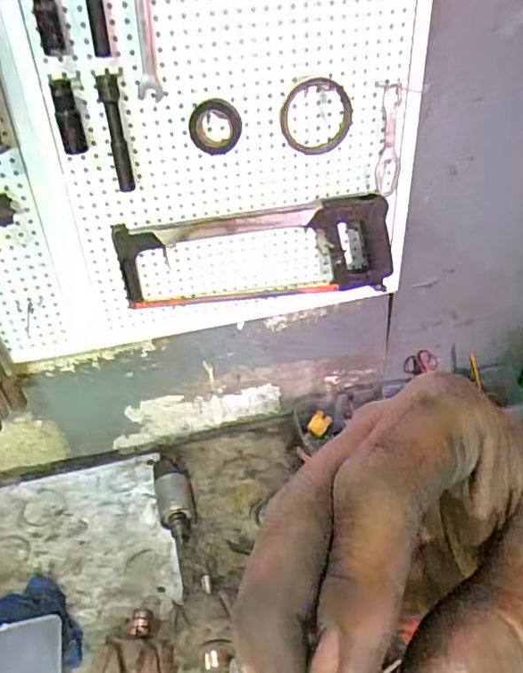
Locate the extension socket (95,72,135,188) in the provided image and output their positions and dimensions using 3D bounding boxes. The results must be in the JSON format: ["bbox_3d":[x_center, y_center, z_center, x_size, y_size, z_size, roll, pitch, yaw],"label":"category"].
[{"bbox_3d":[-0.174,-0.240,0.716,0.023,0.140,0.017,-11,38,-11],"label":"extension socket"}]

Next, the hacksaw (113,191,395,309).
[{"bbox_3d":[0.006,-0.119,0.875,0.414,0.150,0.036,-10,38,-9],"label":"hacksaw"}]

